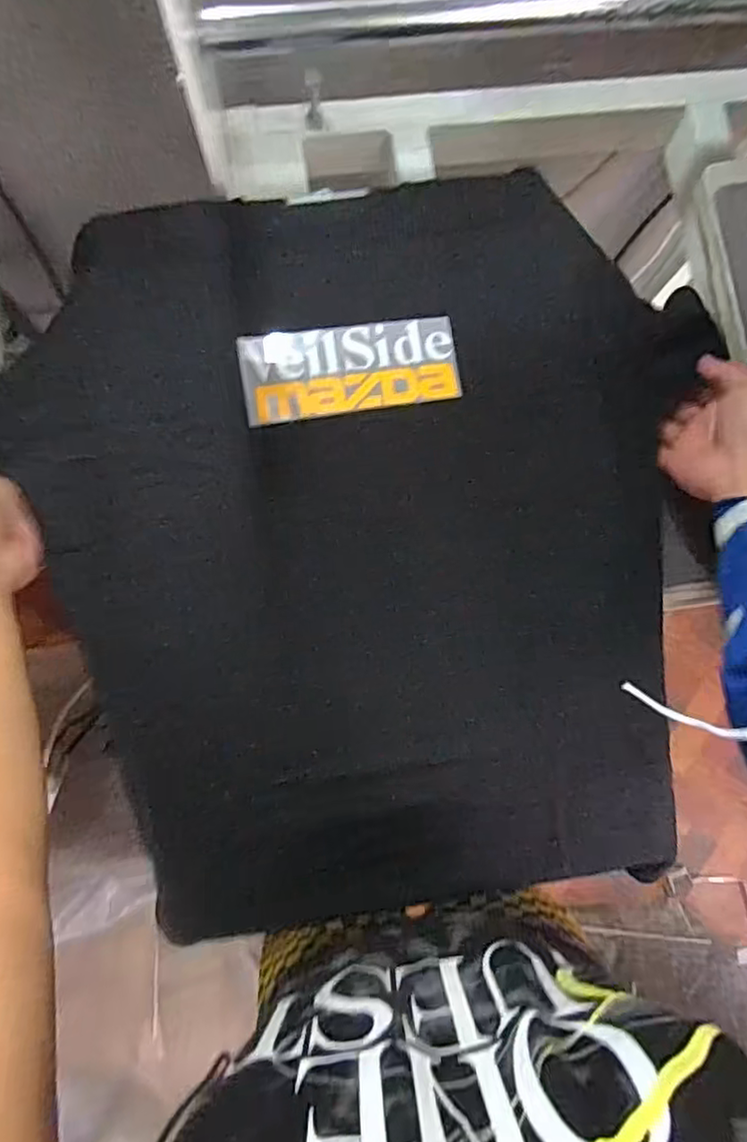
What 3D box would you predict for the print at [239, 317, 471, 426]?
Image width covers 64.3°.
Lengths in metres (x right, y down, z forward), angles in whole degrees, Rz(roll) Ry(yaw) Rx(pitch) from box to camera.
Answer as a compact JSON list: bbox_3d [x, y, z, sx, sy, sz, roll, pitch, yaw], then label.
[{"bbox_3d":[-0.019,-0.166,0.487,0.173,0.006,0.074,-9,84,-4],"label":"print"}]

